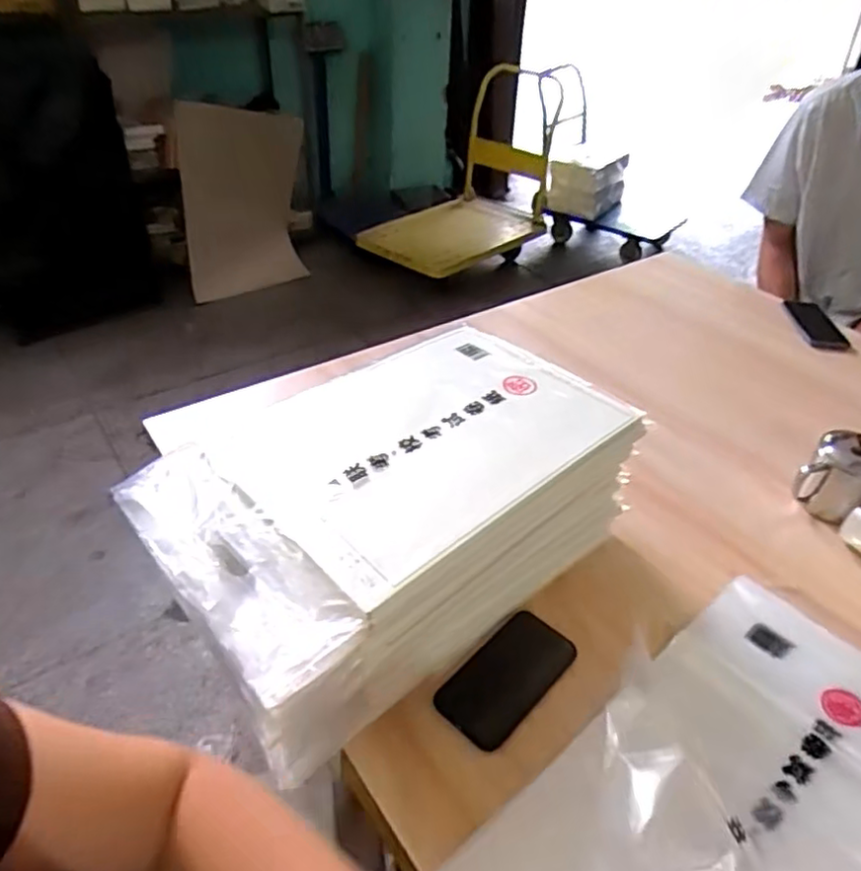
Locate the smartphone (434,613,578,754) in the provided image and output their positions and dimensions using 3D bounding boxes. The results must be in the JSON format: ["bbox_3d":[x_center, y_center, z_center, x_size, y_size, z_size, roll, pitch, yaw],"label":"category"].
[{"bbox_3d":[0.078,0.245,0.671,0.079,0.016,0.146,32,48,32],"label":"smartphone"}]

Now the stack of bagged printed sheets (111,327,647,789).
[{"bbox_3d":[-0.035,0.079,0.707,0.475,0.178,0.277,-29,48,-32],"label":"stack of bagged printed sheets"}]

